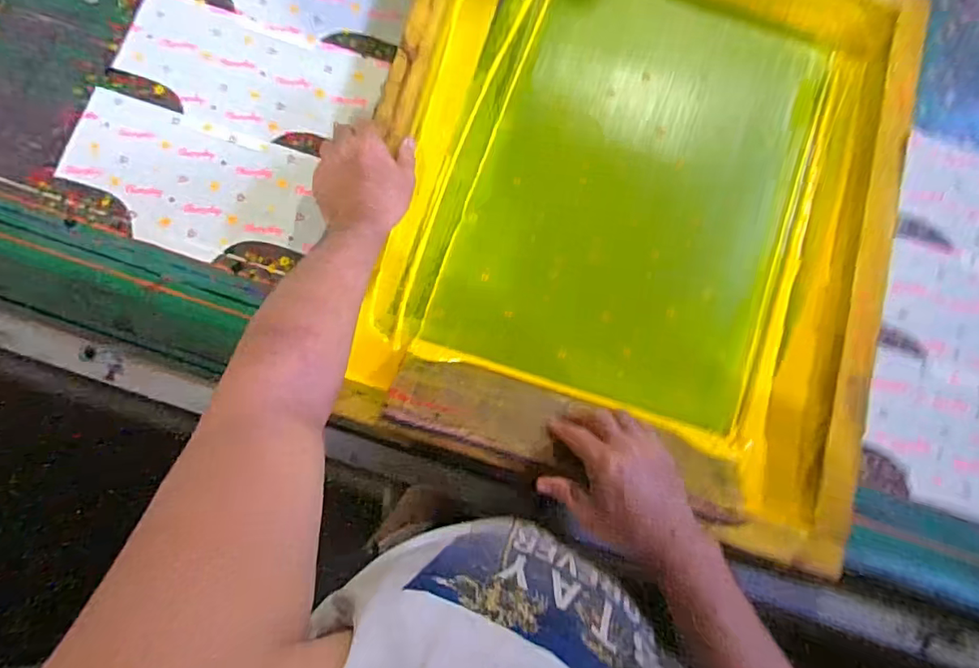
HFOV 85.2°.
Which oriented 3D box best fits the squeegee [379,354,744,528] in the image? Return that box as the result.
[{"bbox_3d":[0.080,0.109,0.572,0.378,0.039,0.119,15,48,-1],"label":"squeegee"}]

